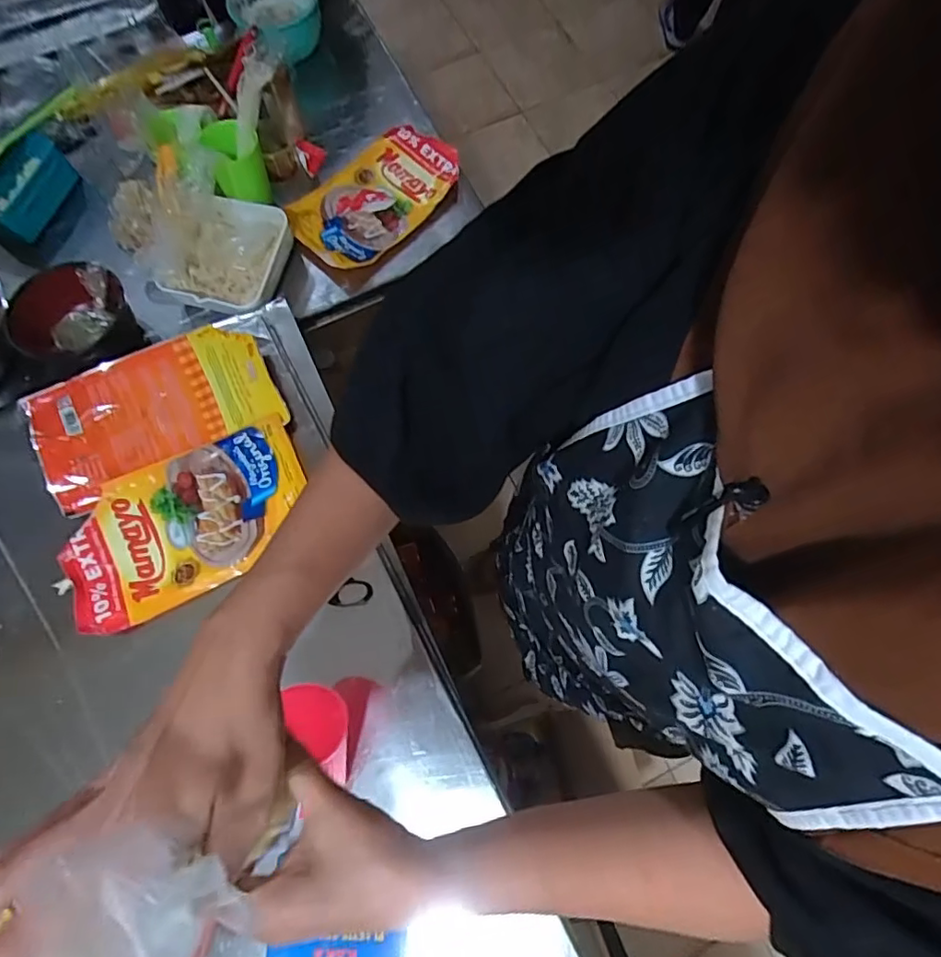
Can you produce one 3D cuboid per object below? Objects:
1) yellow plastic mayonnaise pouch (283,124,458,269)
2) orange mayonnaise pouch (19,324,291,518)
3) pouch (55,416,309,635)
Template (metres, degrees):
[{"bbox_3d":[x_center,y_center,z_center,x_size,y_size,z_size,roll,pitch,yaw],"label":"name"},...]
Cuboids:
[{"bbox_3d":[-0.139,-0.408,0.813,0.141,0.038,0.259,38,76,12],"label":"yellow plastic mayonnaise pouch"},{"bbox_3d":[-0.349,-0.082,0.628,0.248,0.042,0.144,-28,73,-8],"label":"orange mayonnaise pouch"},{"bbox_3d":[-0.299,0.045,0.597,0.256,0.025,0.150,-24,73,-7],"label":"pouch"}]

